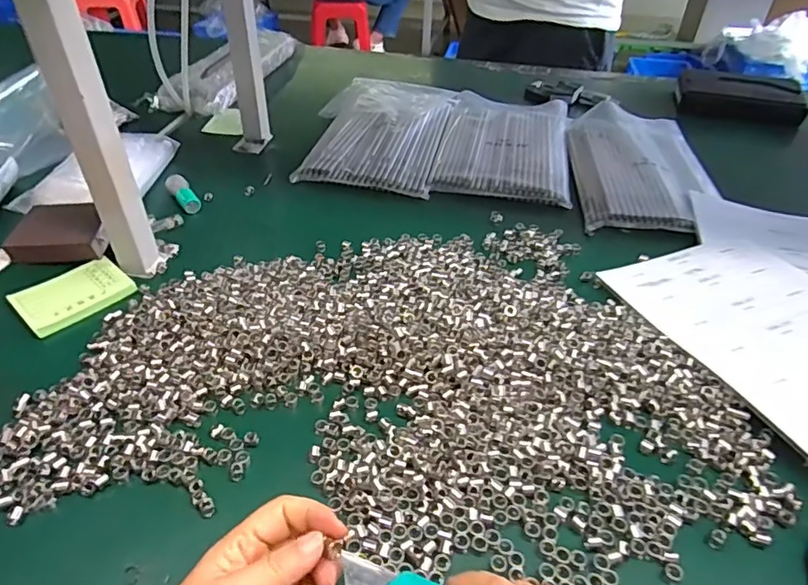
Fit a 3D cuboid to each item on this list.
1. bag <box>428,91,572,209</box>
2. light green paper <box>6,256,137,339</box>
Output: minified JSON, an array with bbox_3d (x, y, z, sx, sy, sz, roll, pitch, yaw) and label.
[{"bbox_3d":[0.153,-0.230,0.828,0.180,0.015,0.318,8,40,8],"label":"bag"},{"bbox_3d":[-0.323,0.000,0.539,0.074,0.010,0.095,32,49,32],"label":"light green paper"}]

